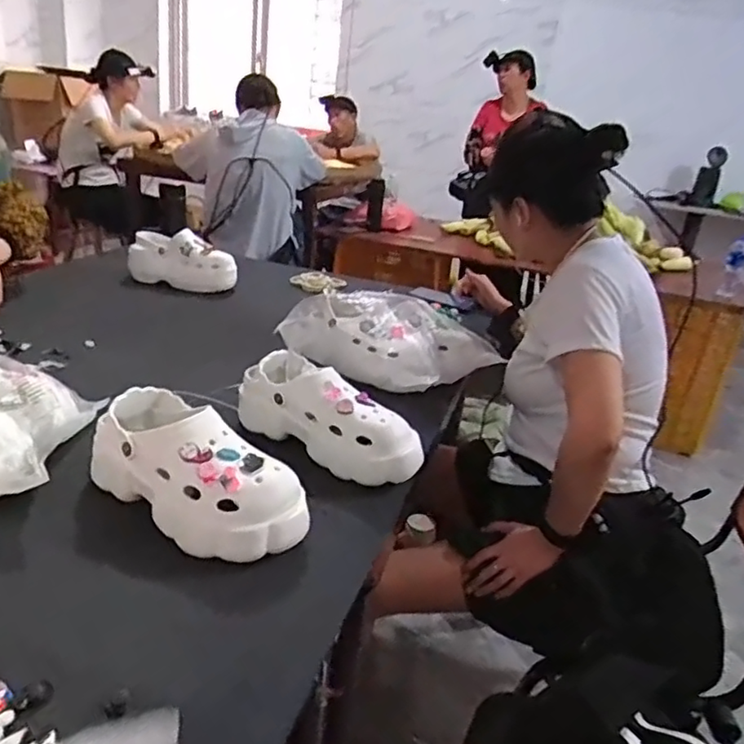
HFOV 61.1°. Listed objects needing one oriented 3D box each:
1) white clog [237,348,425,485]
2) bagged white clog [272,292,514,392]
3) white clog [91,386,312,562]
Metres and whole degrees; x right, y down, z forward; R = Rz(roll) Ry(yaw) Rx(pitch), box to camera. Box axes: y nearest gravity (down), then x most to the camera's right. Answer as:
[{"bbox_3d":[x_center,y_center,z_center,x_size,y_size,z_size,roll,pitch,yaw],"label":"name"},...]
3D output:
[{"bbox_3d":[-0.055,0.052,0.818,0.254,0.102,0.085,21,27,30],"label":"white clog"},{"bbox_3d":[0.023,-0.068,1.118,0.339,0.108,0.212,20,26,27],"label":"bagged white clog"},{"bbox_3d":[-0.188,0.110,0.671,0.256,0.107,0.106,20,26,29],"label":"white clog"}]

